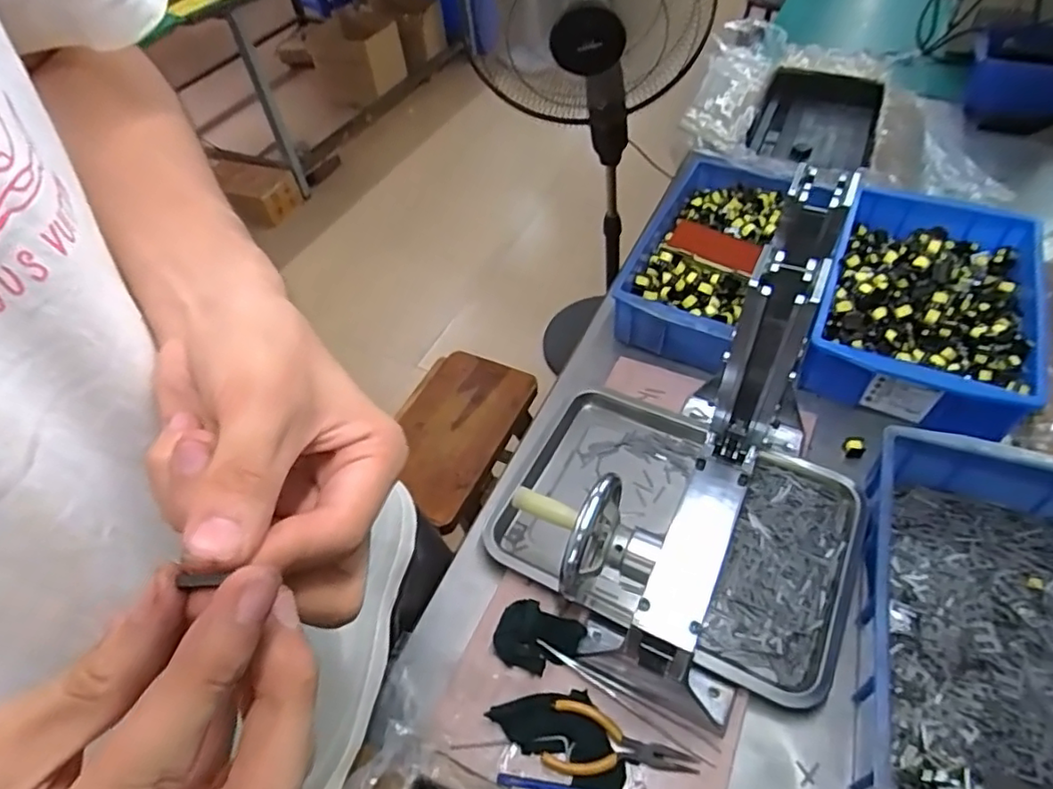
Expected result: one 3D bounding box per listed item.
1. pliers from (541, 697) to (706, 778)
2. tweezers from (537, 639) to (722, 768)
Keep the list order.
[{"bbox_3d":[0.078,0.298,0.512,0.124,0.011,0.053,10,51,14],"label":"pliers"},{"bbox_3d":[0.088,0.266,0.548,0.171,0.014,0.021,26,56,25],"label":"tweezers"}]

